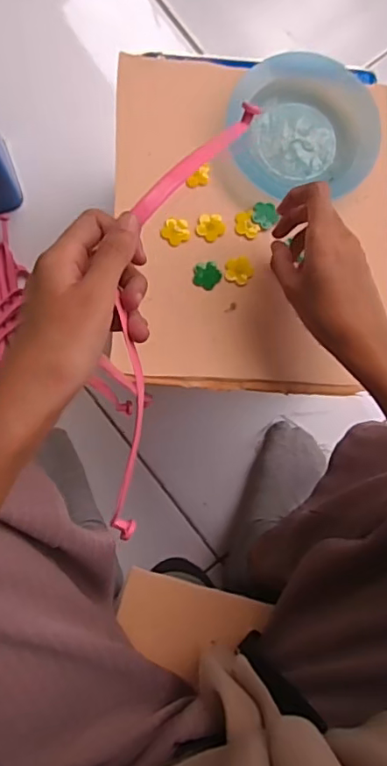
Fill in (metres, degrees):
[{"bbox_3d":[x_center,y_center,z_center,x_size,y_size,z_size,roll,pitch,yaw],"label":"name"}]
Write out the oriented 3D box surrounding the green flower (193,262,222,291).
[{"bbox_3d":[0.011,-0.092,0.454,0.023,0.004,0.024,1,84,-5],"label":"green flower"}]

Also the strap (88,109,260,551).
[{"bbox_3d":[-0.018,-0.044,0.303,0.051,0.044,0.269,15,89,-6],"label":"strap"}]

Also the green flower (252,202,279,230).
[{"bbox_3d":[0.061,-0.145,0.459,0.022,0.004,0.020,0,87,-7],"label":"green flower"}]

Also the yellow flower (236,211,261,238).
[{"bbox_3d":[0.047,-0.136,0.459,0.020,0.004,0.023,-3,85,-6],"label":"yellow flower"}]

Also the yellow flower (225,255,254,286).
[{"bbox_3d":[0.039,-0.095,0.454,0.024,0.004,0.024,-4,85,-6],"label":"yellow flower"}]

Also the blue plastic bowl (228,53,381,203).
[{"bbox_3d":[0.093,-0.219,0.456,0.118,0.036,0.108,1,84,-5],"label":"blue plastic bowl"}]

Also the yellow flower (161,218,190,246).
[{"bbox_3d":[-0.015,-0.130,0.456,0.023,0.004,0.023,1,84,-5],"label":"yellow flower"}]

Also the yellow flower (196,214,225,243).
[{"bbox_3d":[0.015,-0.135,0.458,0.023,0.004,0.024,1,84,-5],"label":"yellow flower"}]

